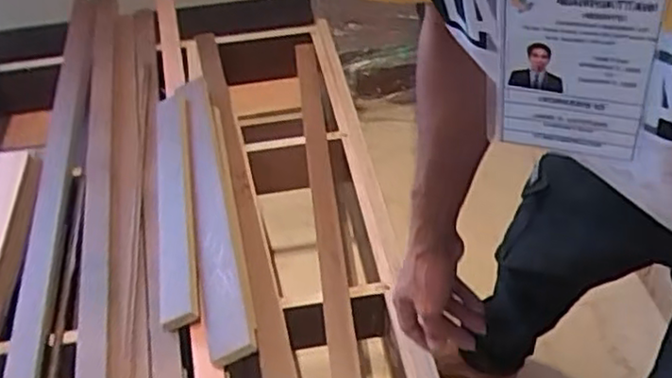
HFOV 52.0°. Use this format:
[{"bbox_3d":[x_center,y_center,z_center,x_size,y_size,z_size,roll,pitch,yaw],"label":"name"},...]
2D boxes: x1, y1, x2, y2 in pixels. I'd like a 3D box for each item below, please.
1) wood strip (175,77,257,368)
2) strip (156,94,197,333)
[{"bbox_3d":[-0.209,0.007,1.153,0.073,0.030,0.611,-10,45,-8],"label":"wood strip"},{"bbox_3d":[-0.275,0.001,1.167,0.063,0.020,0.517,-8,44,-6],"label":"strip"}]

